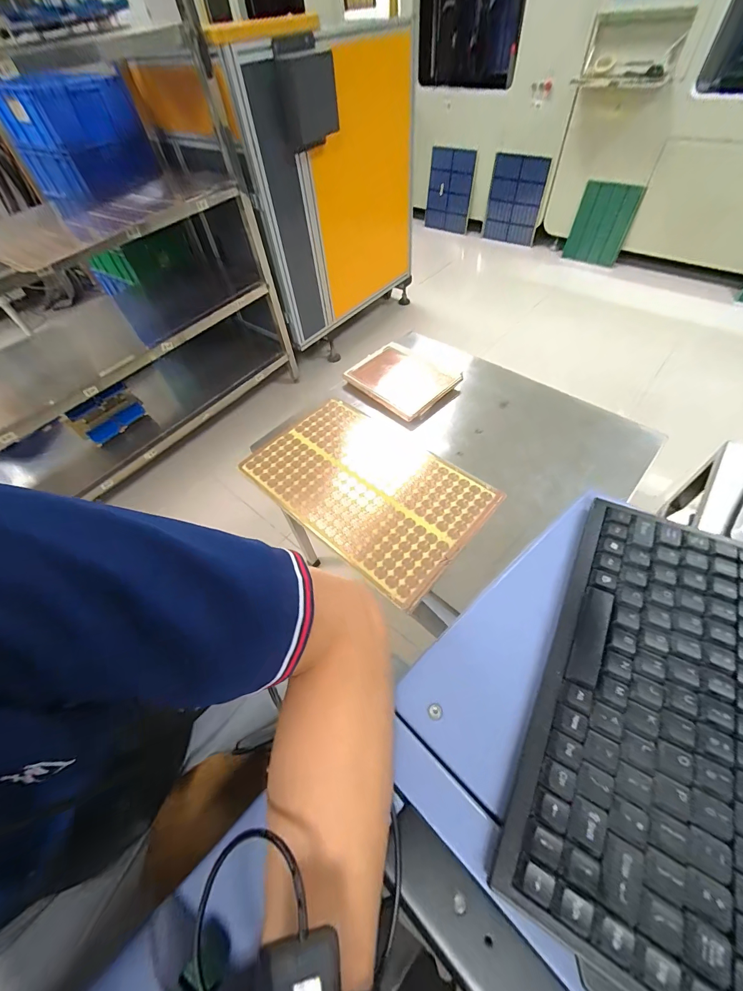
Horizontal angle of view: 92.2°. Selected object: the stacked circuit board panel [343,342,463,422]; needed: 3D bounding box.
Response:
[{"bbox_3d":[0.081,-0.298,0.916,0.248,0.034,0.202,36,65,26],"label":"stacked circuit board panel"}]

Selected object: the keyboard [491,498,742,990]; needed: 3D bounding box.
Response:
[{"bbox_3d":[0.199,0.136,0.239,0.145,0.018,0.290,23,60,20],"label":"keyboard"}]

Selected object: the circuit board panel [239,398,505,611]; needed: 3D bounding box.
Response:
[{"bbox_3d":[-0.015,-0.026,0.747,0.473,0.019,0.300,35,65,25],"label":"circuit board panel"}]

